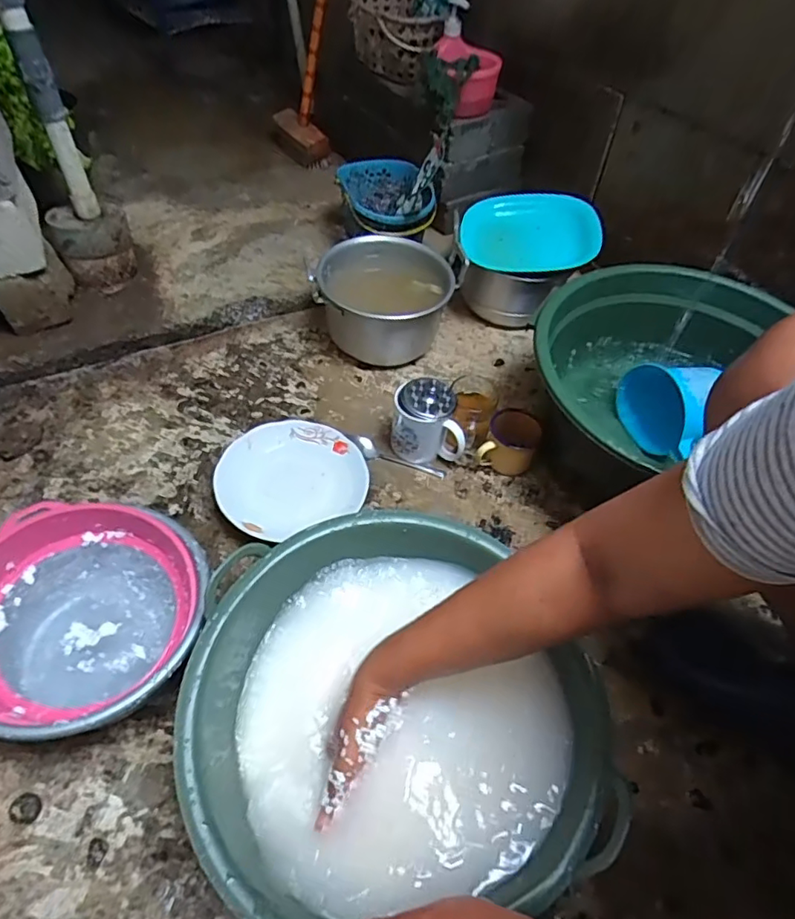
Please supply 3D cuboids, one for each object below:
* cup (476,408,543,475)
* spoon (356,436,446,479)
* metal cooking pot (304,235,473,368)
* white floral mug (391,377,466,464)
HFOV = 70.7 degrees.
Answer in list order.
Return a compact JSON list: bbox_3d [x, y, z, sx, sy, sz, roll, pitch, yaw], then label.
[{"bbox_3d":[0.160,-0.025,0.808,0.077,0.077,0.069,14,52,7],"label":"cup"},{"bbox_3d":[0.004,-0.001,0.810,0.133,0.020,0.027,21,53,12],"label":"spoon"},{"bbox_3d":[-0.016,-0.255,0.931,0.220,0.133,0.204,2,51,-2],"label":"metal cooking pot"},{"bbox_3d":[0.044,-0.054,0.799,0.101,0.101,0.071,5,51,0],"label":"white floral mug"}]

